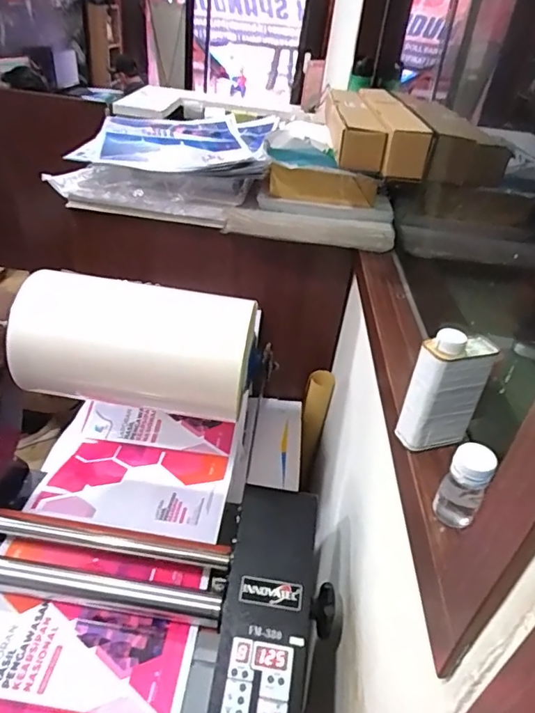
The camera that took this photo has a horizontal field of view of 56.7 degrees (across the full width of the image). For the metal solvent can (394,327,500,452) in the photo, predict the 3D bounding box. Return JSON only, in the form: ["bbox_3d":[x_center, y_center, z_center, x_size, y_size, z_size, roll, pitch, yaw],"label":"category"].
[{"bbox_3d":[0.178,0.034,0.499,0.068,0.126,0.042,-7,37,-20],"label":"metal solvent can"}]

